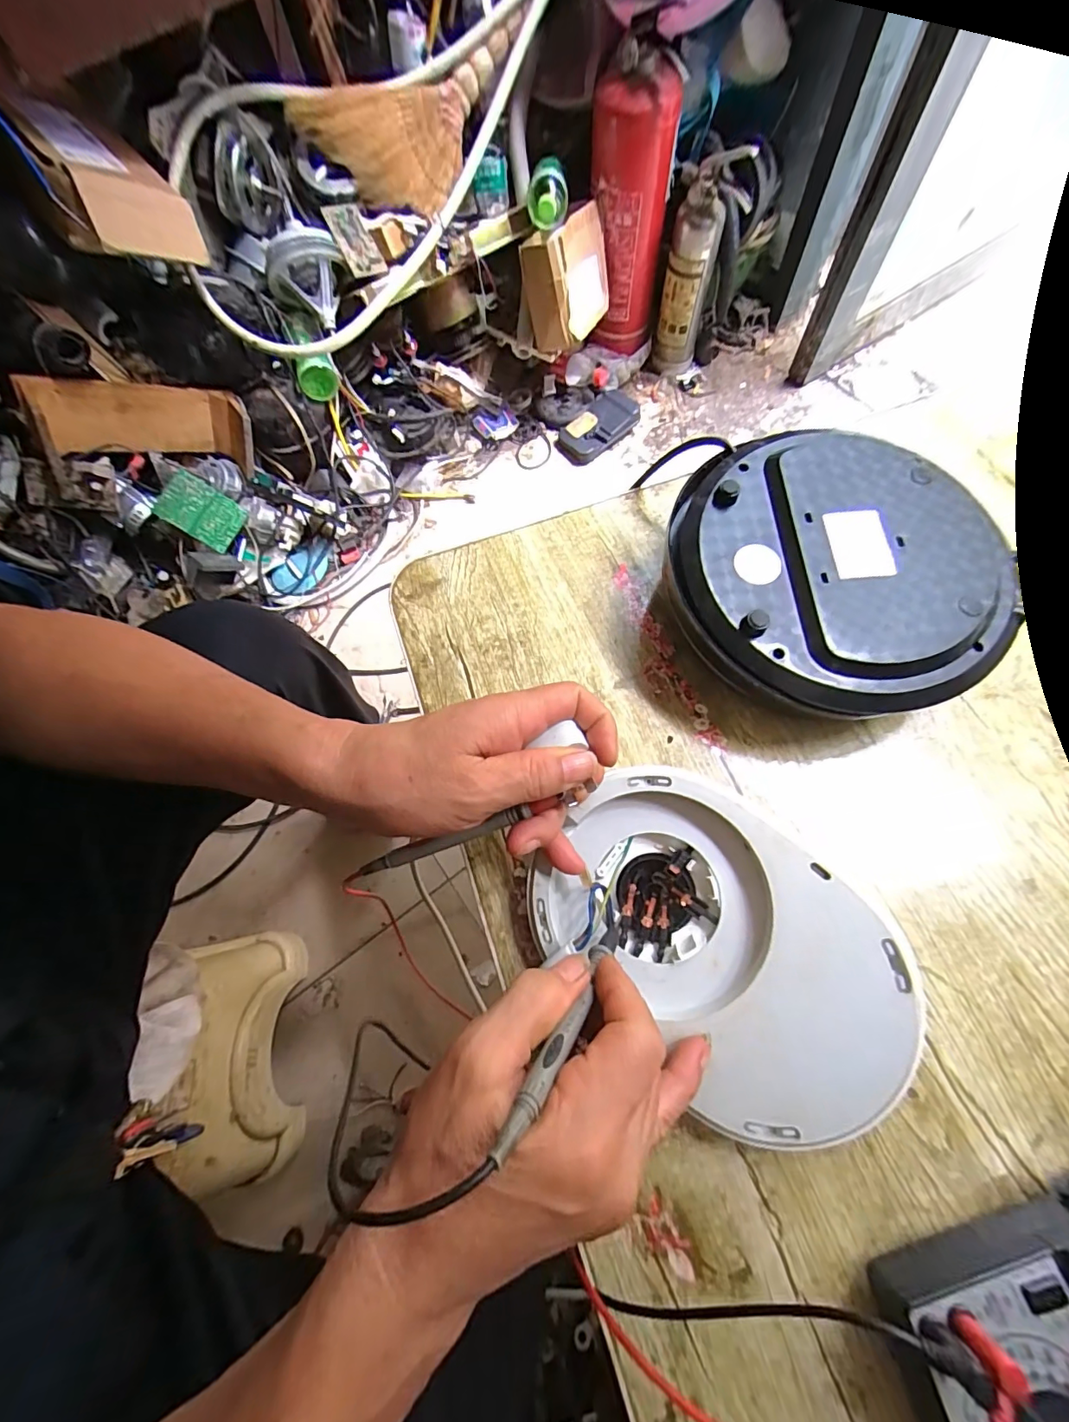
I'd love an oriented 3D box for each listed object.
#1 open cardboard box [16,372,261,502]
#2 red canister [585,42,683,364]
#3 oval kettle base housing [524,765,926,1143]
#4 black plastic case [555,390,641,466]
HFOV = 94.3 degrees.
[{"bbox_3d":[-0.646,-0.463,0.833,0.291,0.124,0.100,-22,66,-36],"label":"open cardboard box"},{"bbox_3d":[0.174,-0.926,0.945,0.141,0.377,0.146,7,70,7],"label":"red canister"},{"bbox_3d":[0.099,0.123,0.269,0.189,0.031,0.134,39,91,24],"label":"oval kettle base housing"},{"bbox_3d":[0.134,-0.610,1.059,0.180,0.042,0.113,-37,71,-9],"label":"black plastic case"}]

